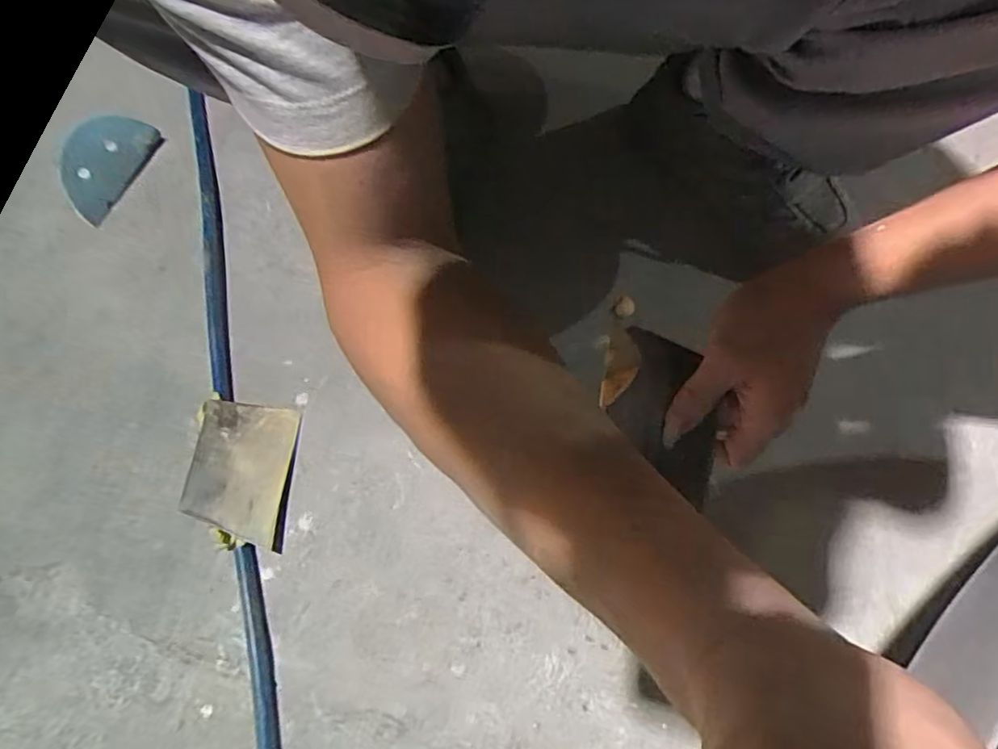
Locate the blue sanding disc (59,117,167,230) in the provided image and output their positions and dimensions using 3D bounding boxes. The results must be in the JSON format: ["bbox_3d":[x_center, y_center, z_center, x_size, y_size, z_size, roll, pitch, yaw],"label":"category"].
[{"bbox_3d":[-0.403,-0.217,0.632,0.013,0.063,0.114,24,79,49],"label":"blue sanding disc"}]

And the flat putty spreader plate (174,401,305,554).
[{"bbox_3d":[-0.206,0.076,0.499,0.075,0.011,0.117,10,55,-20],"label":"flat putty spreader plate"}]

